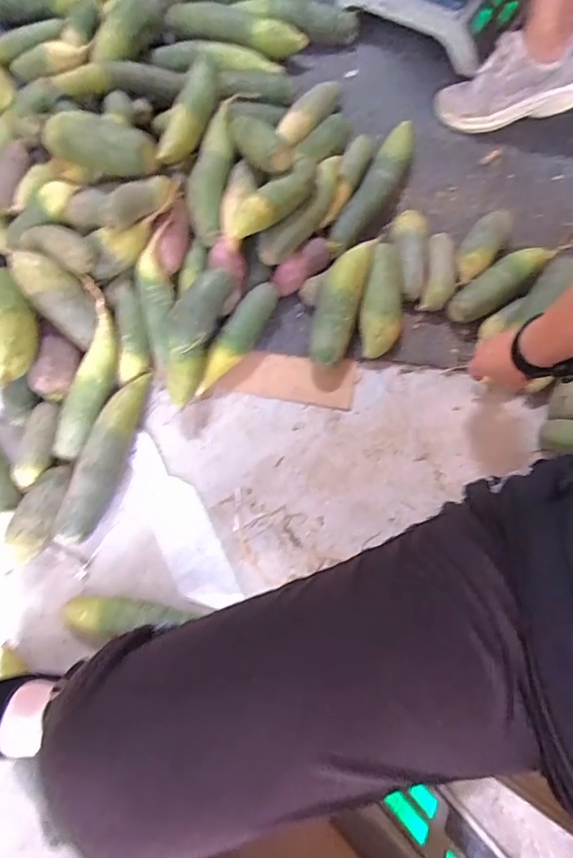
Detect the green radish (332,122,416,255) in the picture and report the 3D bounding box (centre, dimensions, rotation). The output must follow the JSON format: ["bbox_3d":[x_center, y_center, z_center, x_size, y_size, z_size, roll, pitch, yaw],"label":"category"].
[{"bbox_3d":[0.159,-0.416,0.786,0.061,0.050,0.290,26,76,11],"label":"green radish"}]

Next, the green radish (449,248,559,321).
[{"bbox_3d":[0.347,-0.234,0.730,0.205,0.052,0.058,-34,74,-7],"label":"green radish"}]

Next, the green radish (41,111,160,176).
[{"bbox_3d":[-0.285,-0.421,0.679,0.190,0.061,0.064,9,74,6],"label":"green radish"}]

